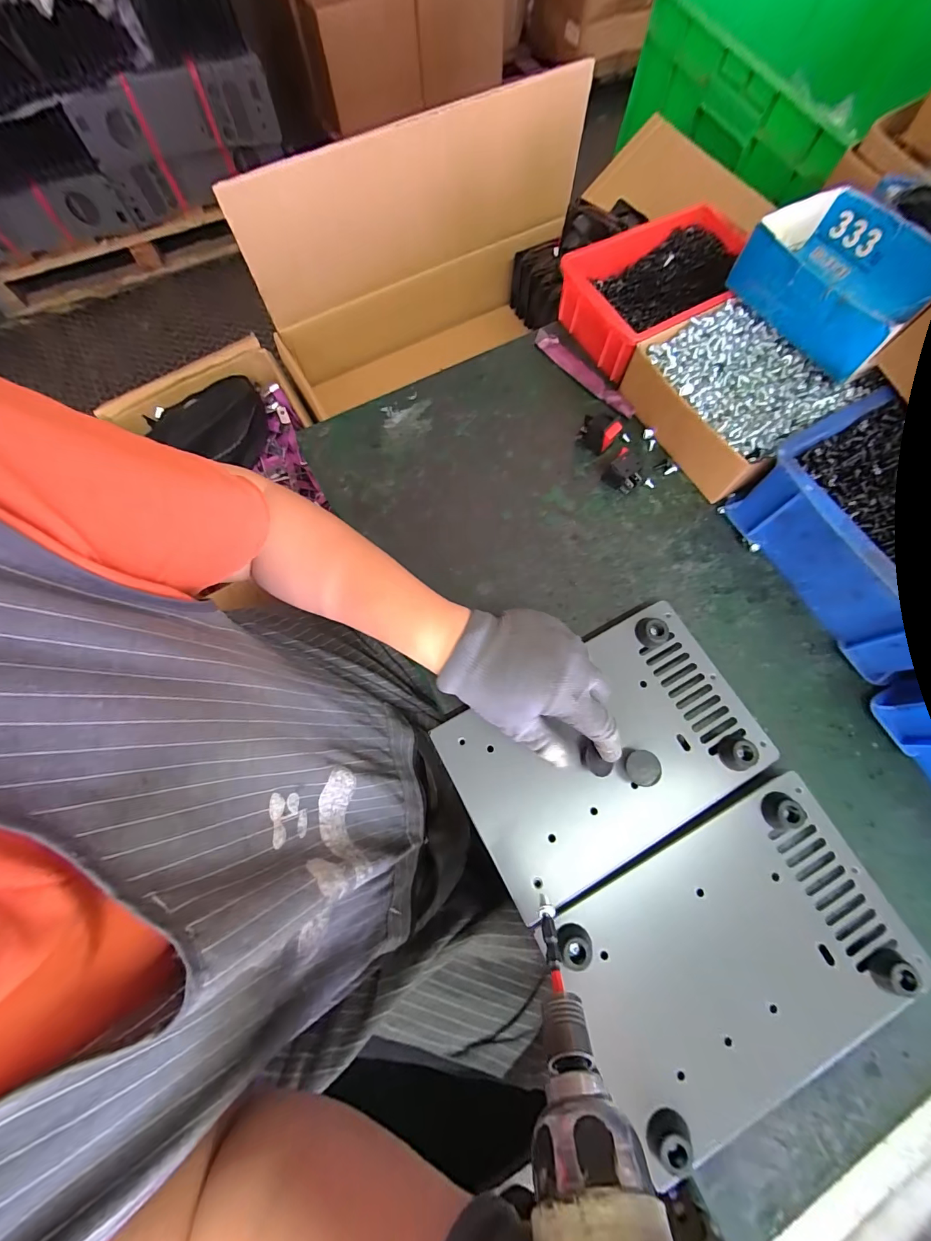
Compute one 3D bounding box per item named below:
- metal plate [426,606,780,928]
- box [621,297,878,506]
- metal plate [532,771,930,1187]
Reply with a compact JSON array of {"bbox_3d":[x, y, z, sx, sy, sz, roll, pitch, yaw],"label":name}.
[{"bbox_3d":[0.107,0.096,0.316,0.224,0.028,0.145,-27,73,-12],"label":"metal plate"},{"bbox_3d":[0.252,-0.216,0.405,0.142,0.073,0.164,-34,76,-10],"label":"box"},{"bbox_3d":[0.183,0.227,0.281,0.223,0.027,0.140,-29,74,-9],"label":"metal plate"}]

